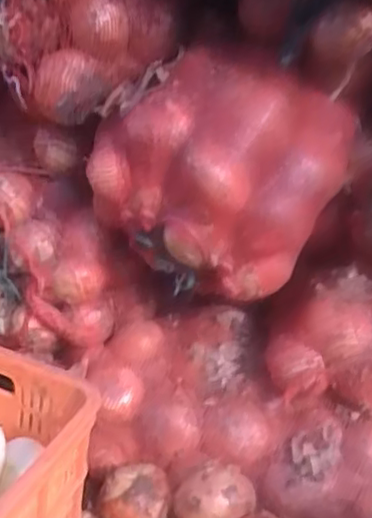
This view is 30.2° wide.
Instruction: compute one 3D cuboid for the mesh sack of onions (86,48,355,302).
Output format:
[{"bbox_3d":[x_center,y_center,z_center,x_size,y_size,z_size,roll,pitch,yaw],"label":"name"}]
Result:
[{"bbox_3d":[0.050,-0.121,0.978,0.288,0.285,0.254,22,29,29],"label":"mesh sack of onions"}]

